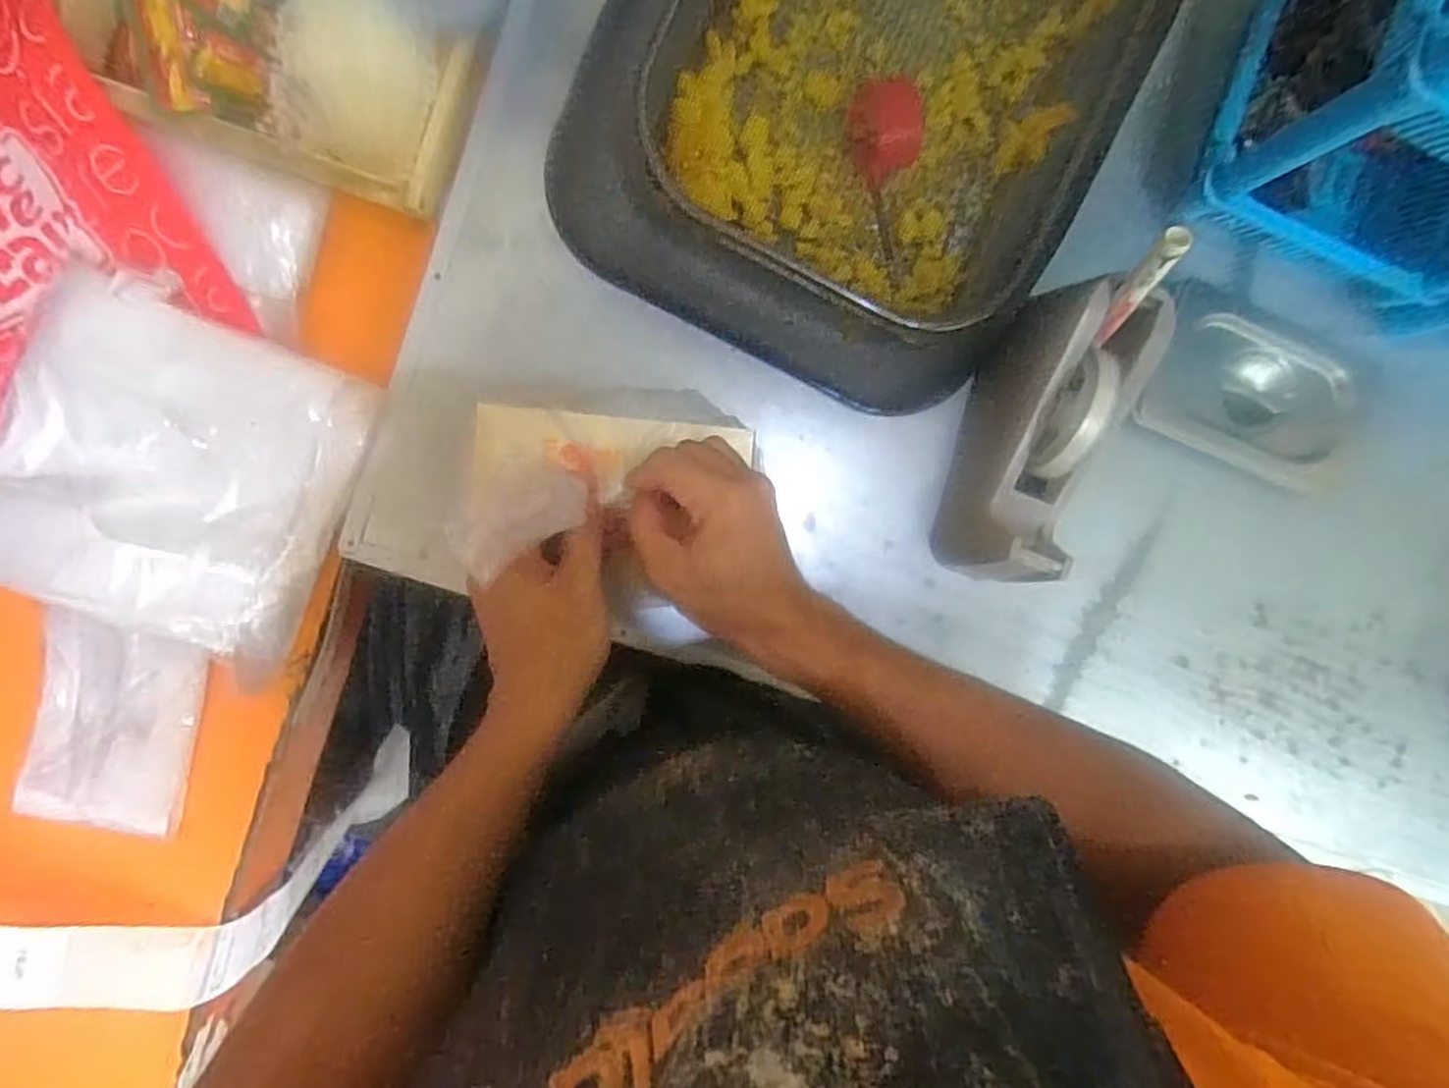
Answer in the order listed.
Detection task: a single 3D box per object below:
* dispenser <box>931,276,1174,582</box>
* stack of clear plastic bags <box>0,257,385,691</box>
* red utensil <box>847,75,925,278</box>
[{"bbox_3d":[0.212,-0.068,0.502,0.073,0.098,0.192,15,93,-6],"label":"dispenser"},{"bbox_3d":[-0.363,-0.043,0.489,0.208,0.032,0.211,22,92,-7],"label":"stack of clear plastic bags"},{"bbox_3d":[0.110,-0.249,0.507,0.044,0.020,0.116,-5,116,-5],"label":"red utensil"}]

